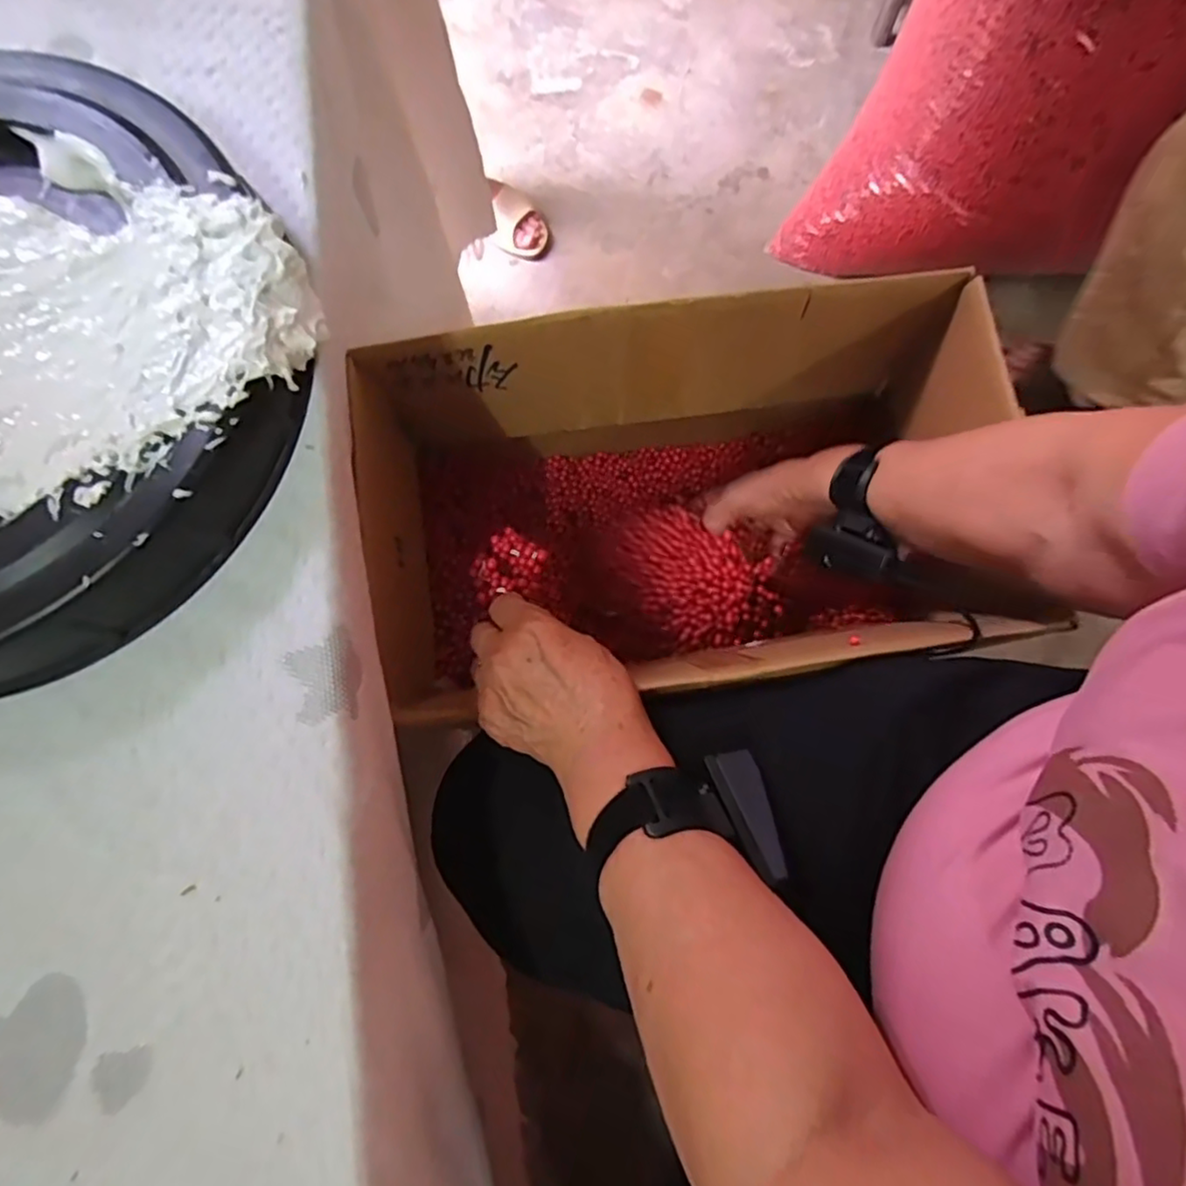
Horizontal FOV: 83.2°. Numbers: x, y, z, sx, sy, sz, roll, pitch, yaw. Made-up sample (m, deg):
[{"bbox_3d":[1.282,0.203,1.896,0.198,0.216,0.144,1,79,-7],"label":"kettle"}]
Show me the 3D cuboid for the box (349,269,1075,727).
[{"bbox_3d":[0.068,-0.050,0.547,0.436,0.245,0.256,-5,76,0],"label":"box"}]

